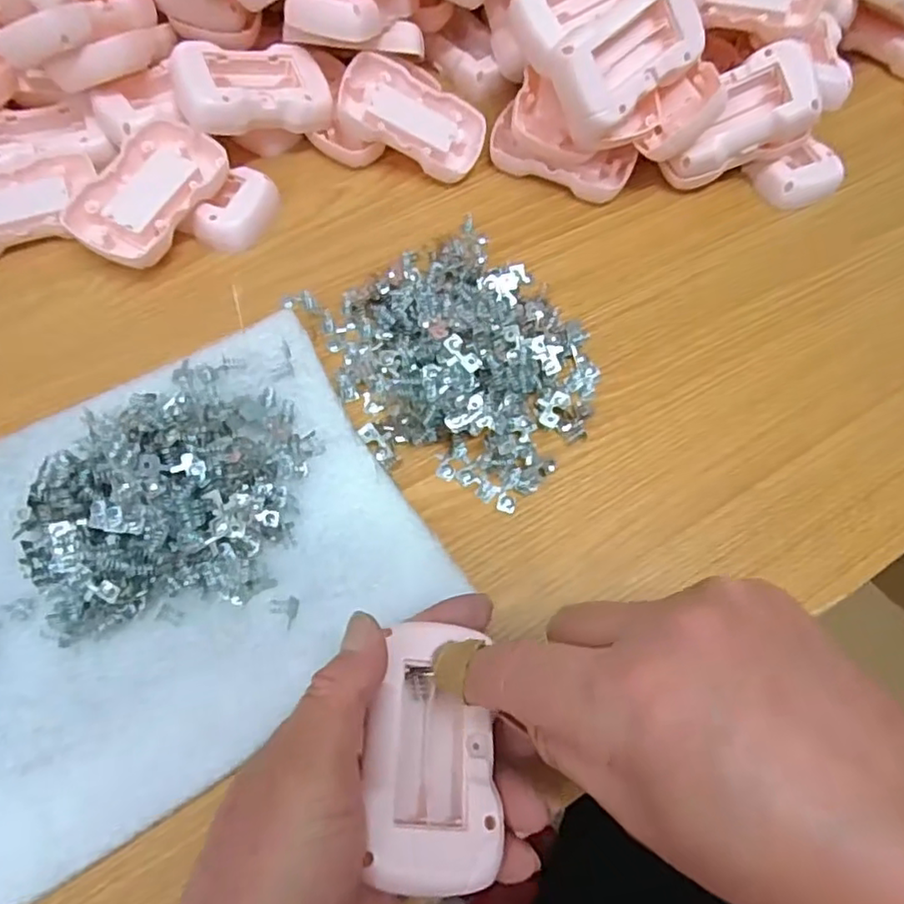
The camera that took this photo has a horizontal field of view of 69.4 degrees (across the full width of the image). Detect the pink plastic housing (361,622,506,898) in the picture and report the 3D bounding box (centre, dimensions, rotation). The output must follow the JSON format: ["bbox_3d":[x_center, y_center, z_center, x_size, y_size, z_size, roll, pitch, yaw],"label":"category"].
[{"bbox_3d":[-0.009,0.106,0.230,0.044,0.019,0.082,7,55,-19],"label":"pink plastic housing"}]

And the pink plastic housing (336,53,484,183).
[{"bbox_3d":[-0.024,-0.203,0.399,0.087,0.013,0.057,20,70,-16],"label":"pink plastic housing"}]

